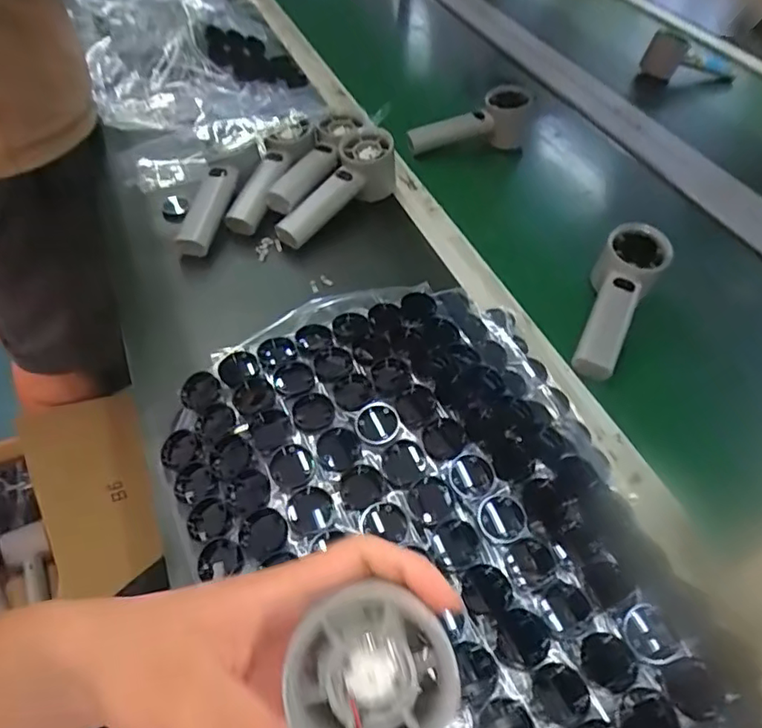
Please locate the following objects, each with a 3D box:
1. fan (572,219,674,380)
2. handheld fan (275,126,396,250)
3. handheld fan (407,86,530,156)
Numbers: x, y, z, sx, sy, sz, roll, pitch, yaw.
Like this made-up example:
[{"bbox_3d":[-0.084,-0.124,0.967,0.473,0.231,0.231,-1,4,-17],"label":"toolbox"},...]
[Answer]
[{"bbox_3d":[0.210,-0.052,0.516,0.053,0.052,0.158,23,64,15],"label":"fan"},{"bbox_3d":[-0.044,-0.186,0.608,0.066,0.051,0.166,36,72,25],"label":"handheld fan"},{"bbox_3d":[0.106,-0.295,0.713,0.167,0.061,0.046,-13,52,-16],"label":"handheld fan"}]

